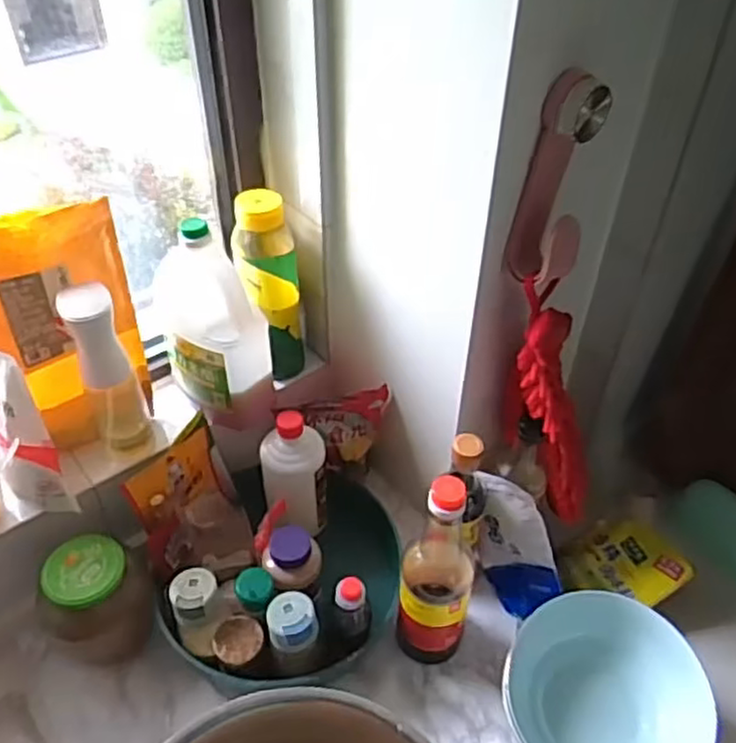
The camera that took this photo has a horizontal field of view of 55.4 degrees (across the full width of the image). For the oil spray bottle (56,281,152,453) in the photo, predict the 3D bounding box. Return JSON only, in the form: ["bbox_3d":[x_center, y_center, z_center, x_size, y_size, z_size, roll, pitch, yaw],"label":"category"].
[{"bbox_3d":[-0.277,-0.001,0.749,0.048,0.196,0.047,-13,45,-15],"label":"oil spray bottle"}]

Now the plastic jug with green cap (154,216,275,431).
[{"bbox_3d":[-0.179,-0.047,0.801,0.084,0.254,0.107,-33,52,-31],"label":"plastic jug with green cap"}]

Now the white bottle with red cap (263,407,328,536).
[{"bbox_3d":[-0.088,0.123,0.833,0.074,0.155,0.062,-7,43,-8],"label":"white bottle with red cap"}]

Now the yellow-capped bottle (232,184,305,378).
[{"bbox_3d":[-0.120,-0.095,0.852,0.072,0.234,0.070,-2,43,-3],"label":"yellow-capped bottle"}]

